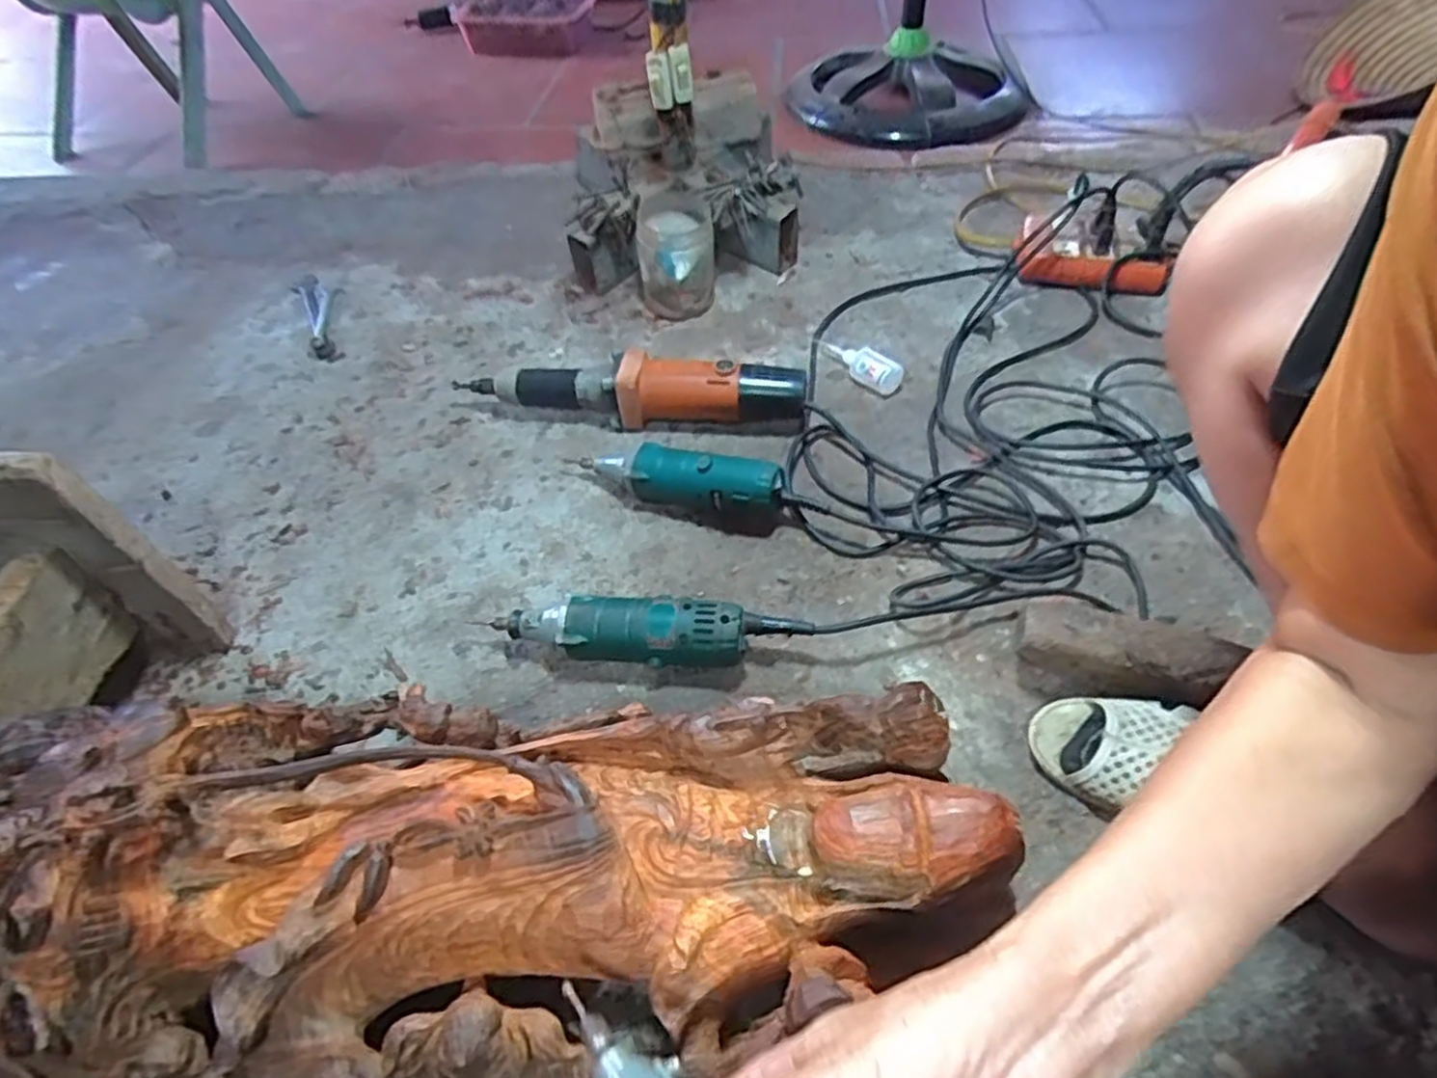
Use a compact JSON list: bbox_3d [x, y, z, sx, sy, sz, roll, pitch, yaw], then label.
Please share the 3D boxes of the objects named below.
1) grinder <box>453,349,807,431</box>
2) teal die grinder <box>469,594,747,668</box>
[{"bbox_3d":[-0.102,-0.167,0.815,0.394,0.072,0.070,9,50,13],"label":"grinder"},{"bbox_3d":[-0.091,0.078,0.615,0.227,0.055,0.050,2,49,7],"label":"teal die grinder"}]

